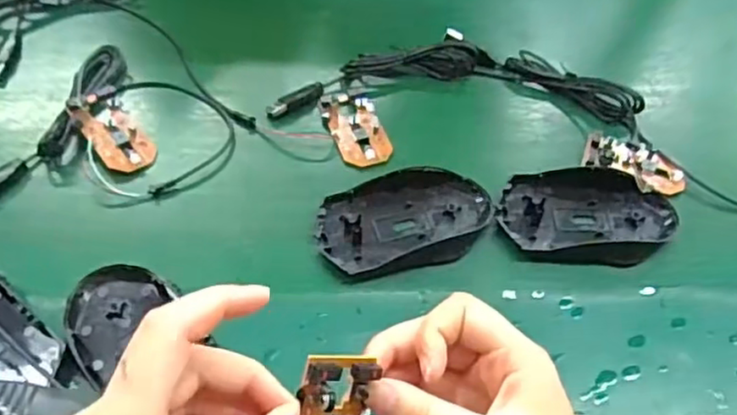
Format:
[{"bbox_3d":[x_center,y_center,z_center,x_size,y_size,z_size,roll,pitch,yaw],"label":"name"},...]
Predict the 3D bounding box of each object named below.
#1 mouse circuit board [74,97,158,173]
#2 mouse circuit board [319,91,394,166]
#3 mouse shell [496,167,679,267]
[{"bbox_3d":[-0.175,-0.052,0.456,0.035,0.008,0.066,-26,67,-39],"label":"mouse circuit board"},{"bbox_3d":[-0.009,-0.059,0.477,0.037,0.007,0.071,-13,55,-12],"label":"mouse circuit board"},{"bbox_3d":[0.143,0.004,0.436,0.111,0.017,0.066,2,54,-1],"label":"mouse shell"}]

